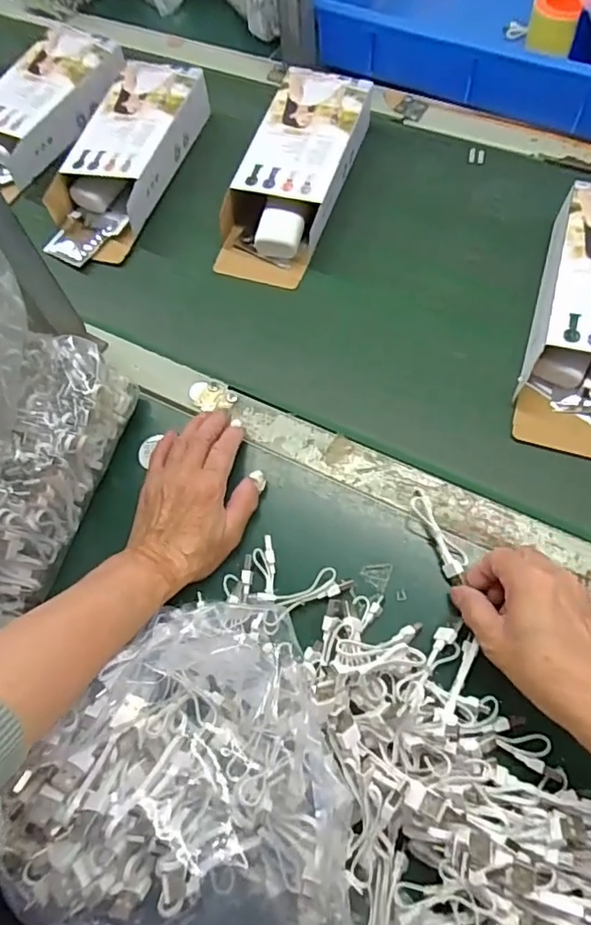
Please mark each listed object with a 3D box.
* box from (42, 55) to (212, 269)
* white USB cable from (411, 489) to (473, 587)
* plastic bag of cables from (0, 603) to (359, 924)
[{"bbox_3d":[-0.188,-0.337,0.622,0.106,0.066,0.259,18,68,11],"label":"box"},{"bbox_3d":[0.110,0.054,0.419,0.022,0.012,0.073,-23,76,-7],"label":"white USB cable"},{"bbox_3d":[-0.052,0.173,0.335,0.183,0.067,0.178,8,66,7],"label":"plastic bag of cables"}]

